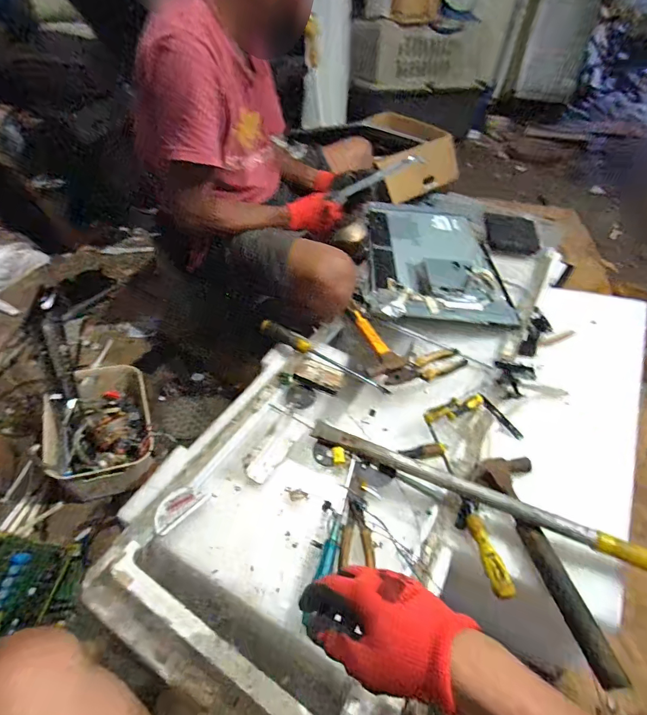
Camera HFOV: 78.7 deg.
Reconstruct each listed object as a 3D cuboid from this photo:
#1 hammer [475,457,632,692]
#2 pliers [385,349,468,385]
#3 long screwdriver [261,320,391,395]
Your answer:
[{"bbox_3d":[0.317,0.274,0.559,0.101,0.037,0.303,-5,47,-7],"label":"hammer"},{"bbox_3d":[0.208,0.019,0.798,0.177,0.017,0.062,-21,51,-20],"label":"pliers"},{"bbox_3d":[0.000,-0.006,0.805,0.300,0.028,0.030,25,51,20],"label":"long screwdriver"}]

